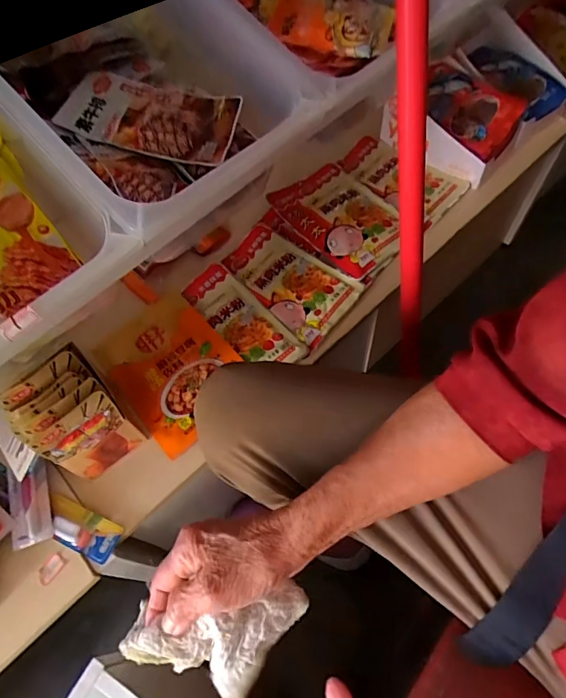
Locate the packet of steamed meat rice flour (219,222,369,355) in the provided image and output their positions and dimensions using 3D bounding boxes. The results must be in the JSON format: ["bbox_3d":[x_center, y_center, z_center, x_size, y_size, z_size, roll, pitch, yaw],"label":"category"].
[{"bbox_3d":[0.003,-0.099,0.650,0.201,0.018,0.123,35,68,22],"label":"packet of steamed meat rice flour"}]

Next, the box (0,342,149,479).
[{"bbox_3d":[-0.220,0.076,0.482,0.090,0.135,0.072,-40,64,-18],"label":"box"}]

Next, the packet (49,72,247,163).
[{"bbox_3d":[-0.117,-0.215,0.410,0.149,0.014,0.084,15,66,0],"label":"packet"}]

